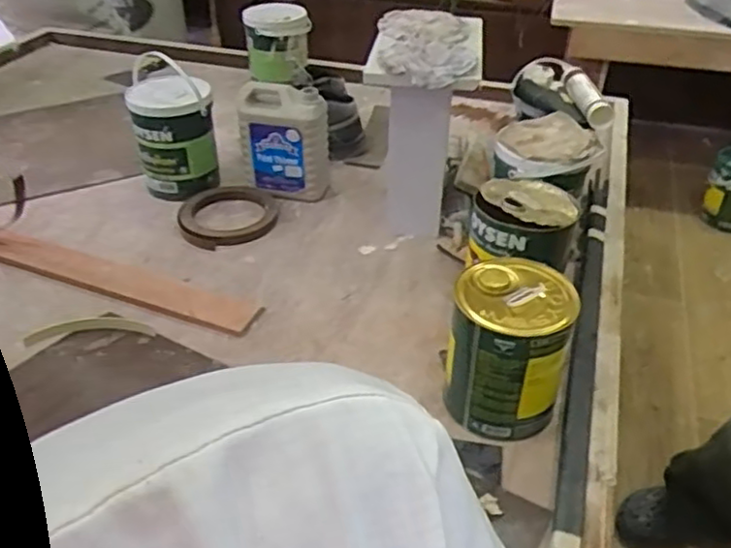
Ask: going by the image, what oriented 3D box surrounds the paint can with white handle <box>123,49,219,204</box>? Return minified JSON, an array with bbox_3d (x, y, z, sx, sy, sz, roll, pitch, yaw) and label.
[{"bbox_3d":[-0.411,-0.308,1.463,0.163,0.253,0.175,-14,39,-18],"label":"paint can with white handle"}]

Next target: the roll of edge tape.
[{"bbox_3d":[-0.284,-0.120,1.412,0.198,0.033,0.186,-8,37,-11],"label":"roll of edge tape"}]

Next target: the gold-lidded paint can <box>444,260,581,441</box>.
[{"bbox_3d":[0.197,0.104,0.949,0.148,0.199,0.138,0,37,0],"label":"gold-lidded paint can"}]

